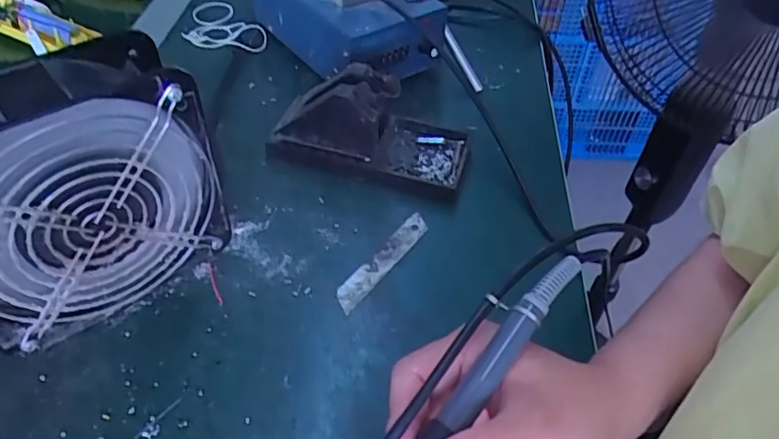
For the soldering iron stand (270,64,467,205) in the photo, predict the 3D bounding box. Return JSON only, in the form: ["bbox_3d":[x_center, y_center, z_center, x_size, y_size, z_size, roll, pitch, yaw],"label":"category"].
[{"bbox_3d":[-0.013,-0.077,0.454,0.155,0.074,0.075,12,47,9],"label":"soldering iron stand"}]

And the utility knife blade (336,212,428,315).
[{"bbox_3d":[-0.004,0.029,0.403,0.018,0.004,0.097,34,55,17],"label":"utility knife blade"}]

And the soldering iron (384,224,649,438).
[{"bbox_3d":[0.032,0.078,0.243,0.039,0.028,0.238,34,69,26],"label":"soldering iron"}]

